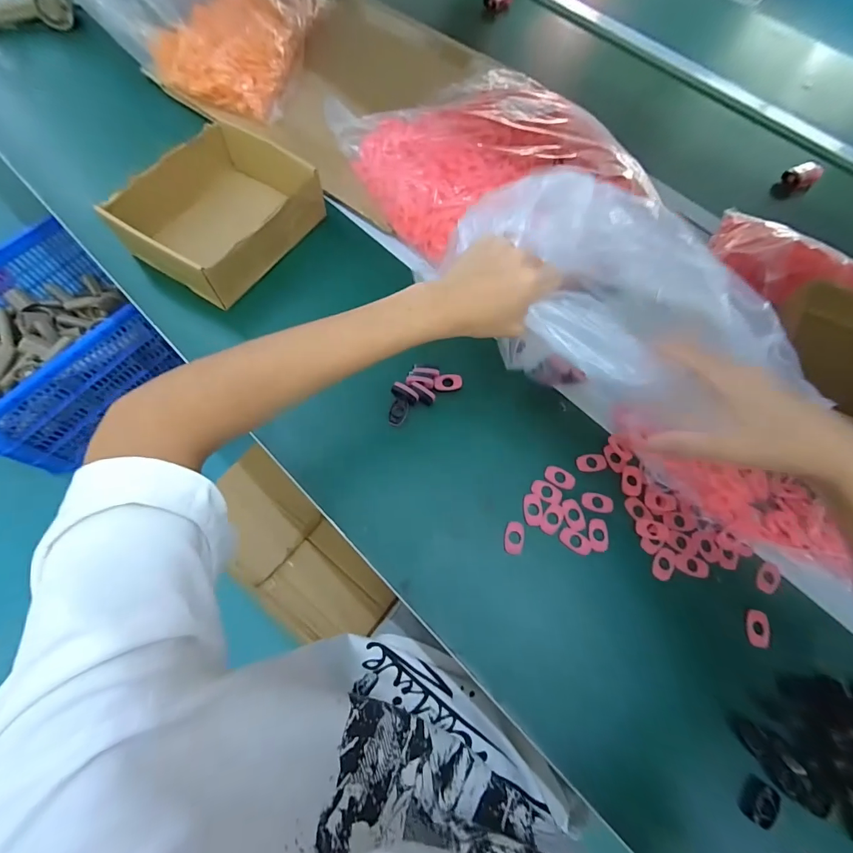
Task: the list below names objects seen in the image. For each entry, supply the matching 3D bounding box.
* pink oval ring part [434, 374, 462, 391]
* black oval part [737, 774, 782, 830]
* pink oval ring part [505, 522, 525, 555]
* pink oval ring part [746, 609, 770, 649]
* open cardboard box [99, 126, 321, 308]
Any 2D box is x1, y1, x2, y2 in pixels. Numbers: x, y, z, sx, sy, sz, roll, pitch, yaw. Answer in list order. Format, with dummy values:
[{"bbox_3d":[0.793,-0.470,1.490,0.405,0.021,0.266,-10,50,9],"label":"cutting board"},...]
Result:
[{"bbox_3d":[0.026,-0.052,0.478,0.032,0.004,0.021,-1,80,0],"label":"pink oval ring part"},{"bbox_3d":[0.283,0.319,0.344,0.023,0.011,0.031,41,72,13],"label":"black oval part"},{"bbox_3d":[0.093,0.116,0.422,0.020,0.004,0.033,10,68,1],"label":"pink oval ring part"},{"bbox_3d":[0.326,0.198,0.396,0.019,0.004,0.034,13,68,2],"label":"pink oval ring part"},{"bbox_3d":[-0.266,-0.274,0.515,0.163,0.065,0.209,32,70,10],"label":"open cardboard box"}]

